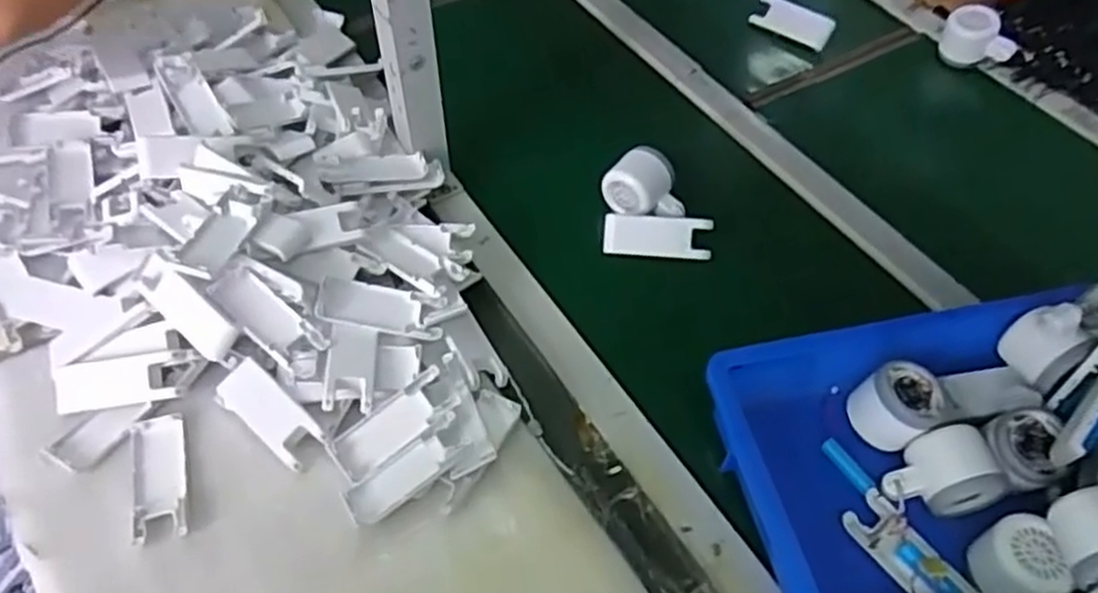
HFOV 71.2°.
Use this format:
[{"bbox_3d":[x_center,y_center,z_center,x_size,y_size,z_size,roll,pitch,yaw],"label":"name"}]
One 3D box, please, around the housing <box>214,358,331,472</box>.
[{"bbox_3d":[-0.223,0.095,0.615,0.100,0.014,0.042,37,84,18],"label":"housing"}]

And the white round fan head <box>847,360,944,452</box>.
[{"bbox_3d":[0.277,0.086,0.607,0.066,0.047,0.059,-22,56,-17],"label":"white round fan head"}]

